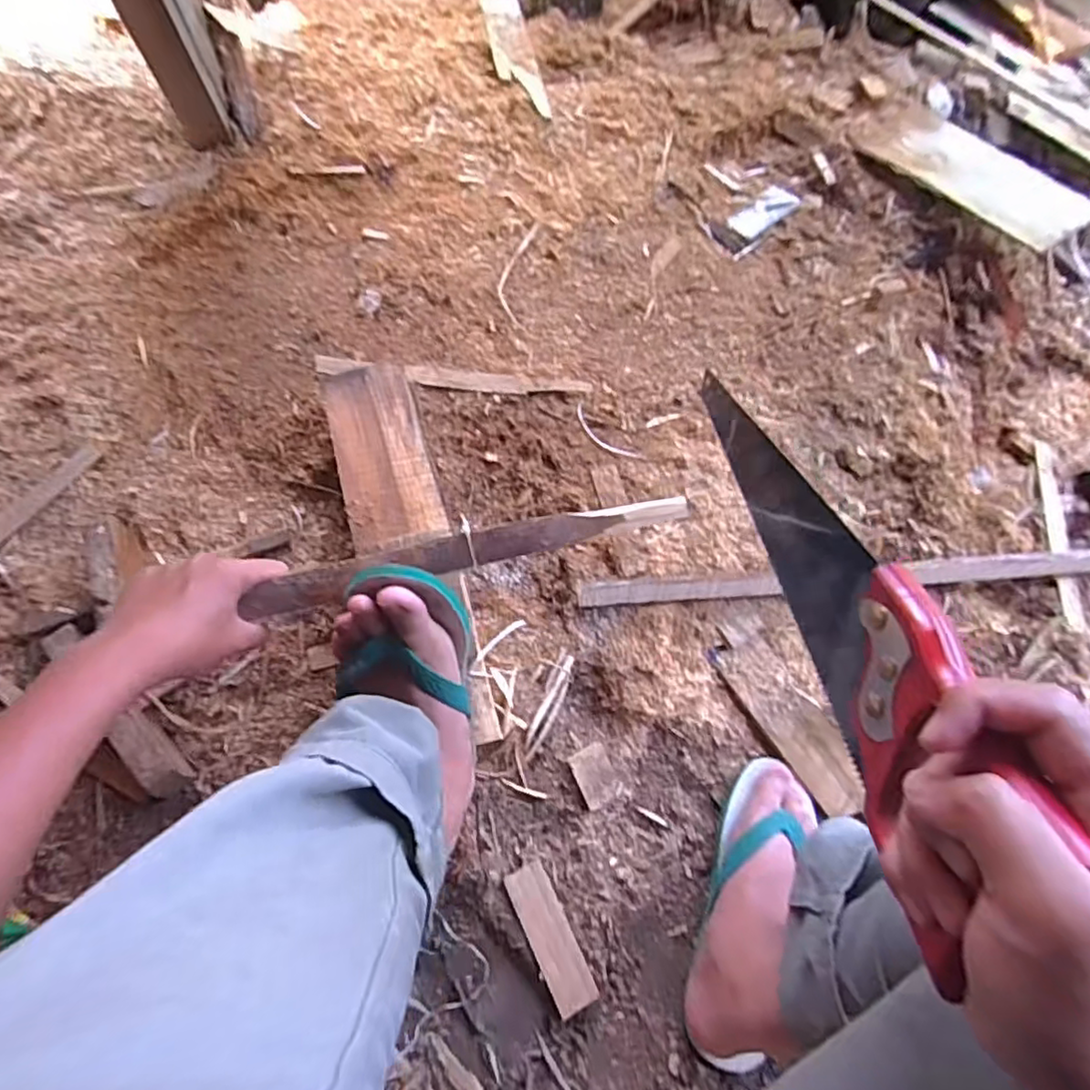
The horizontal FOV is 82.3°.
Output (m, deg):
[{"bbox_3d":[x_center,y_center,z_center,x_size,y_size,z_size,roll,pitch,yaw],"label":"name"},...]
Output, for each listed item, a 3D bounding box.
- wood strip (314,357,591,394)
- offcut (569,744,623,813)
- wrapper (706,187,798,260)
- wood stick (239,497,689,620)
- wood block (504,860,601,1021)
[{"bbox_3d":[-0.109,-0.197,0.738,0.320,0.007,0.025,6,76,1],"label":"wood strip"},{"bbox_3d":[0.052,0.232,0.629,0.042,0.009,0.057,-20,87,-27],"label":"offcut"},{"bbox_3d":[0.275,-0.432,0.822,0.121,0.011,0.058,-39,80,-9],"label":"wrapper"},{"bbox_3d":[-0.054,0.003,0.511,0.357,0.021,0.028,-13,76,-10],"label":"wood stick"},{"bbox_3d":[0.006,0.365,0.583,0.039,0.016,0.125,-24,78,-6],"label":"wood block"}]

